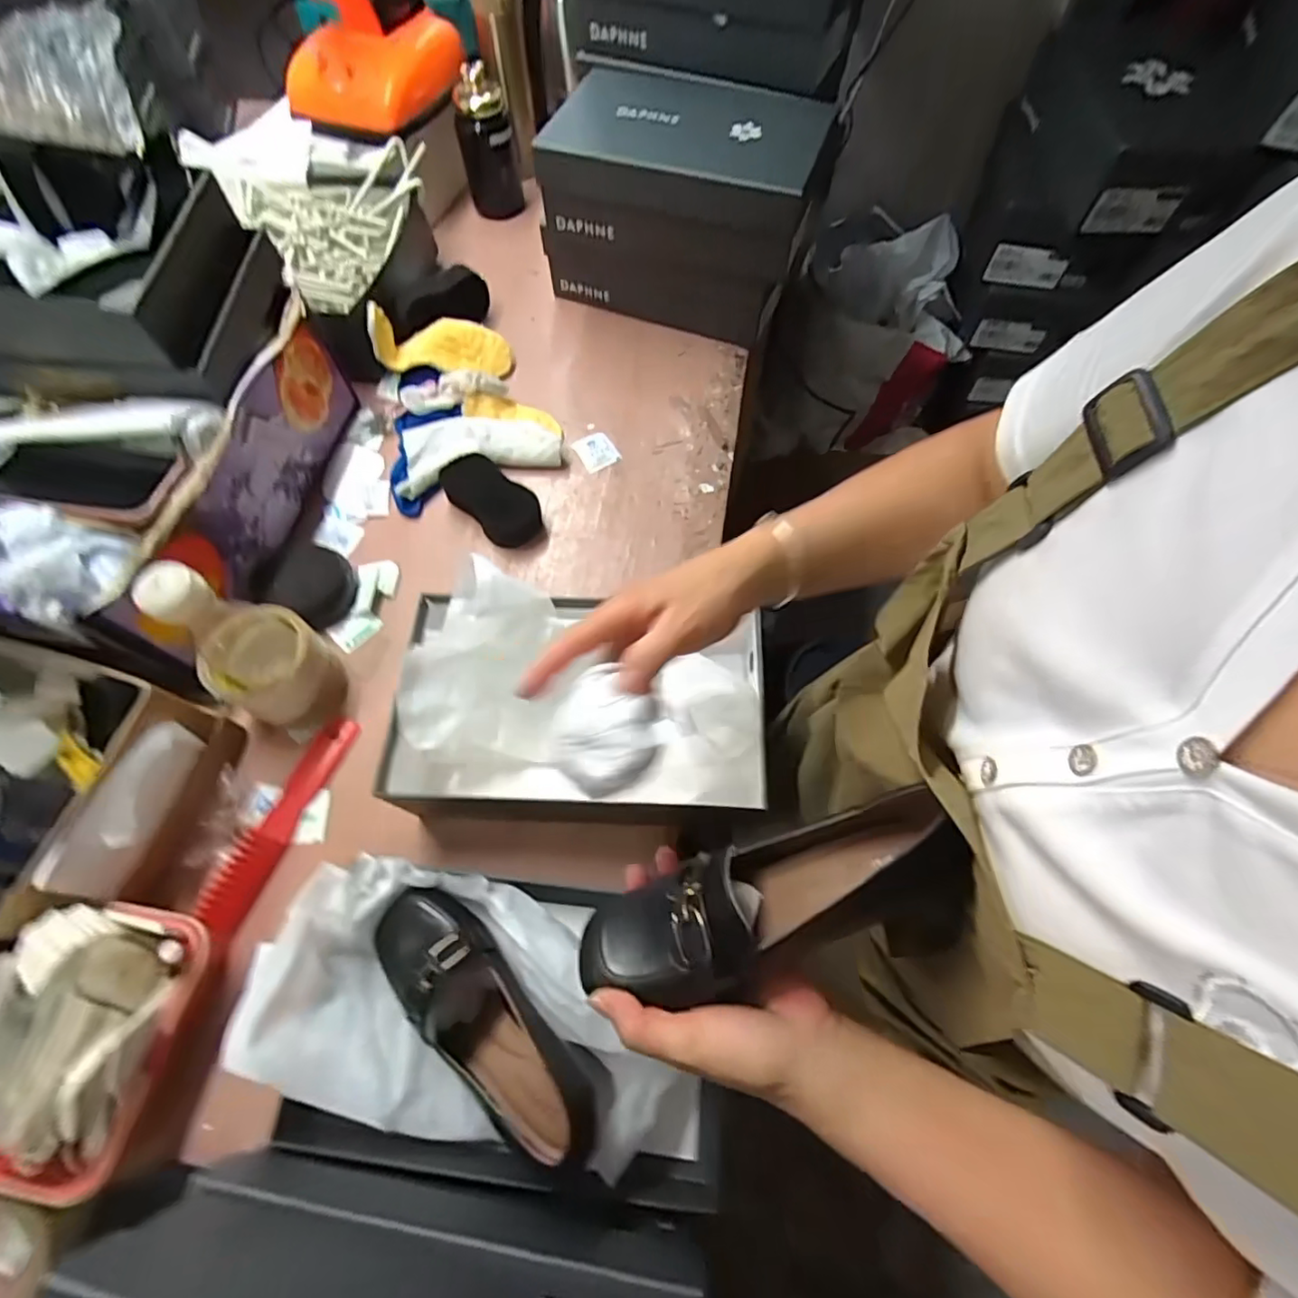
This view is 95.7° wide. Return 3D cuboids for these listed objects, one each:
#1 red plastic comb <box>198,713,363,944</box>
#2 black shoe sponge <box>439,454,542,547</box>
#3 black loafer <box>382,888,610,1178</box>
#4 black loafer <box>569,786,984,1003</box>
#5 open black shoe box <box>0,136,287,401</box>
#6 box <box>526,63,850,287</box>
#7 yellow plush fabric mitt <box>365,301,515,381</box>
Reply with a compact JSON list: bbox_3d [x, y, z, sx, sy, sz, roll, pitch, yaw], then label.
[{"bbox_3d":[-0.322,0.148,0.518,0.033,0.009,0.191,21,67,10],"label":"red plastic comb"},{"bbox_3d":[-0.179,-0.170,0.661,0.124,0.033,0.058,39,71,17],"label":"black shoe sponge"},{"bbox_3d":[-0.121,0.261,0.422,0.209,0.058,0.073,37,70,16],"label":"black loafer"},{"bbox_3d":[0.067,0.144,0.322,0.211,0.079,0.078,-19,66,5],"label":"black loafer"},{"bbox_3d":[-0.532,-0.341,0.516,0.310,0.121,0.169,5,65,2],"label":"open black shoe box"},{"bbox_3d":[0.042,-0.554,0.688,0.295,0.109,0.181,17,66,8],"label":"box"},{"bbox_3d":[-0.250,-0.373,0.715,0.165,0.051,0.056,-5,63,-24],"label":"yellow plush fabric mitt"}]

